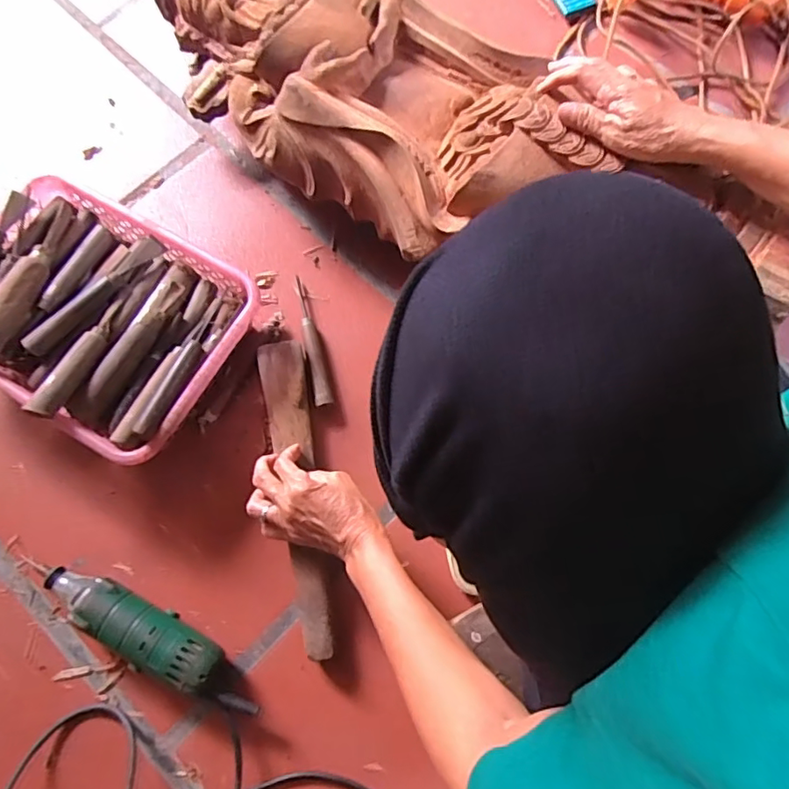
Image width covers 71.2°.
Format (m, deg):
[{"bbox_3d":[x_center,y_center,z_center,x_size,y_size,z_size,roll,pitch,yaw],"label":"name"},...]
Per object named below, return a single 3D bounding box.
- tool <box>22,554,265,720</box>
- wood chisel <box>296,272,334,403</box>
[{"bbox_3d":[-0.251,0.233,0.547,0.271,0.054,0.052,29,76,8],"label":"tool"},{"bbox_3d":[-0.098,-0.066,0.652,0.021,0.022,0.168,-13,75,-4],"label":"wood chisel"}]

